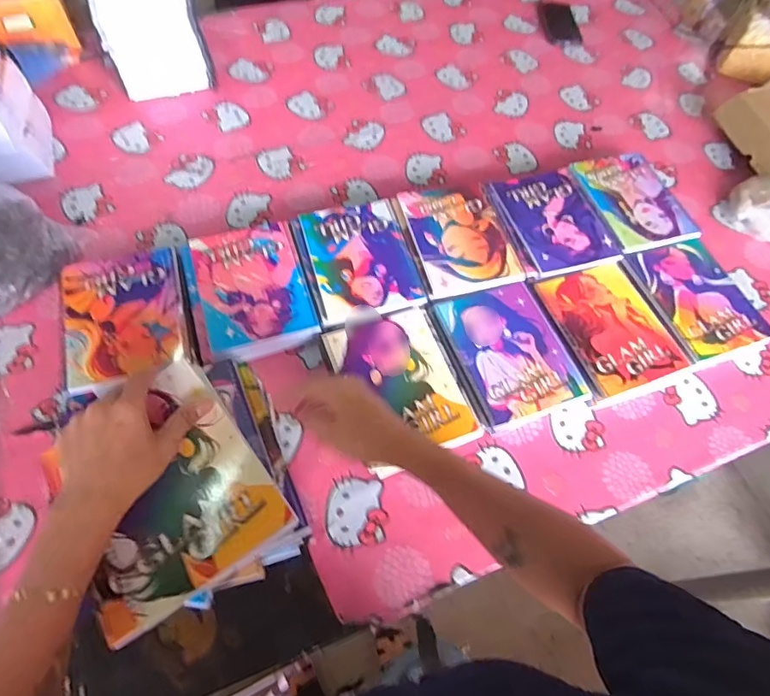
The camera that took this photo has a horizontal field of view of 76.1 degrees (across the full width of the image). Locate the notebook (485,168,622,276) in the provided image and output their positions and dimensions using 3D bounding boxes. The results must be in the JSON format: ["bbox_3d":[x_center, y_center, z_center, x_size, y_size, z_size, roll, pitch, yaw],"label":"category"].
[{"bbox_3d":[0.268,-0.207,0.795,0.161,0.009,0.198,-13,64,-12],"label":"notebook"}]

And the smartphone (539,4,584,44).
[{"bbox_3d":[0.406,-0.769,1.150,0.087,0.015,0.166,-1,61,-5],"label":"smartphone"}]

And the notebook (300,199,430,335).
[{"bbox_3d":[-0.037,-0.133,0.732,0.154,0.004,0.208,-12,64,-12],"label":"notebook"}]

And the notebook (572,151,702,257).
[{"bbox_3d":[0.420,-0.253,0.833,0.152,0.012,0.203,-14,64,-12],"label":"notebook"}]

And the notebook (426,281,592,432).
[{"bbox_3d":[0.170,0.009,0.692,0.156,0.037,0.197,-17,63,-14],"label":"notebook"}]

